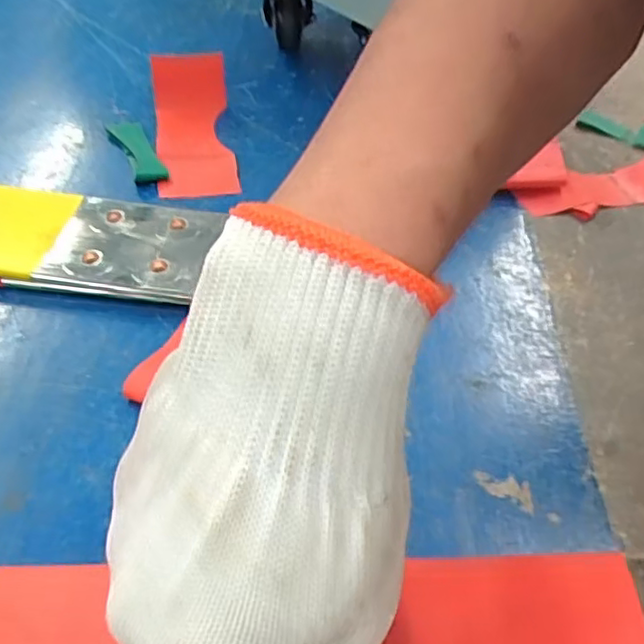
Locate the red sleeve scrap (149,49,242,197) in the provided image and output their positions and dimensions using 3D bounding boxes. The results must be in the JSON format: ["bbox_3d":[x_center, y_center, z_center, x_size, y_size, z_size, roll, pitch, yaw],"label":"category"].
[{"bbox_3d":[-0.122,-0.186,0.621,0.071,0.052,0.185,-6,46,-9],"label":"red sleeve scrap"}]

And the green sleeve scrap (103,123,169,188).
[{"bbox_3d":[-0.171,-0.160,0.602,0.033,0.010,0.106,-17,49,-19],"label":"green sleeve scrap"}]

